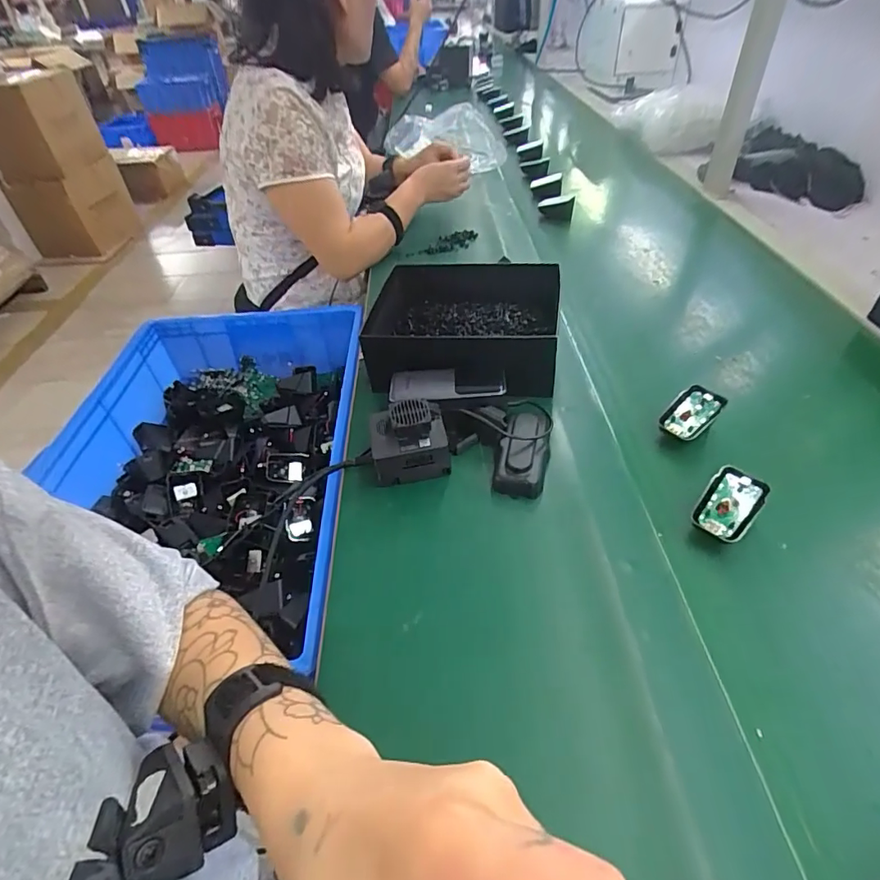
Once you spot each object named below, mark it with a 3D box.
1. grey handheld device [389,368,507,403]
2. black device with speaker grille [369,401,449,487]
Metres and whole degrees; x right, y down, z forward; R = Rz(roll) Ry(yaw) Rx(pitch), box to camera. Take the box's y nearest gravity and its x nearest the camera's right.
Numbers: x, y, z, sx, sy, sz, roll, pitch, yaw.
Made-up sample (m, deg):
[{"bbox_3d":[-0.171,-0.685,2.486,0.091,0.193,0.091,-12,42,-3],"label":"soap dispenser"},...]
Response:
[{"bbox_3d":[0.008,-0.064,0.562,0.130,0.014,0.045,1,42,3],"label":"grey handheld device"},{"bbox_3d":[-0.034,-0.001,0.524,0.078,0.055,0.069,-7,42,-5],"label":"black device with speaker grille"}]

